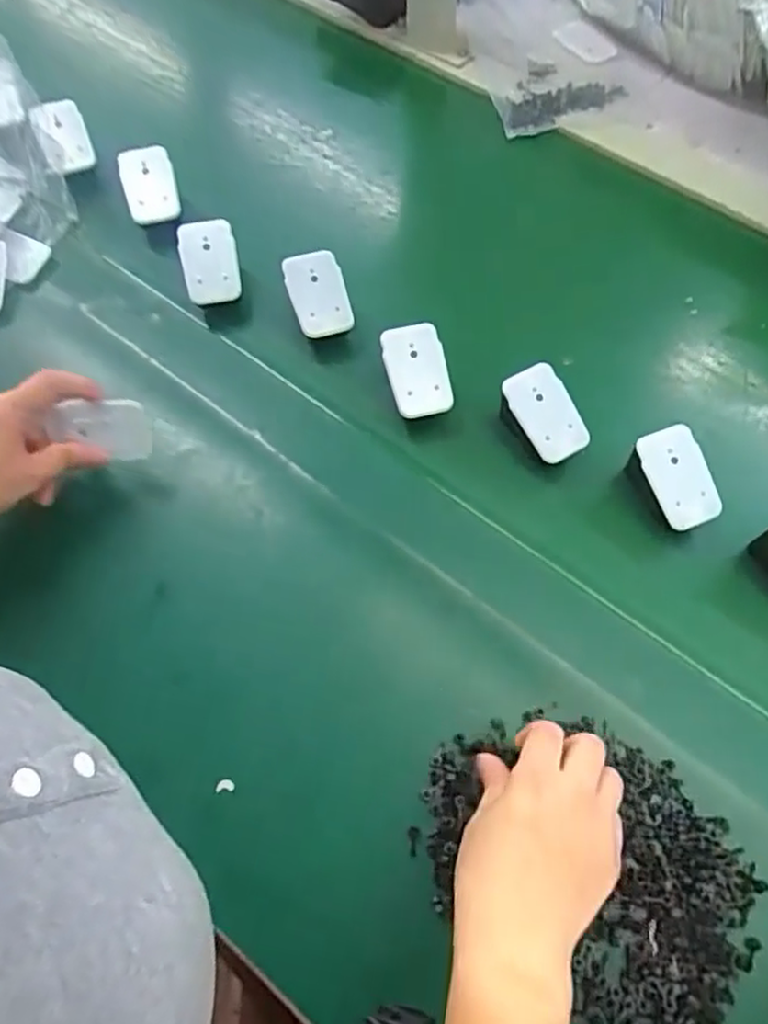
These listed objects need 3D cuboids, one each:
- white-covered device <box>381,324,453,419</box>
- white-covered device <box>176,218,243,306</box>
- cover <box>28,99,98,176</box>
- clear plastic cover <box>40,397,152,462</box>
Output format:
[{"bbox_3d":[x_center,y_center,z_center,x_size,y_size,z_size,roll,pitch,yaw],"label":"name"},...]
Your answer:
[{"bbox_3d":[0.026,-0.106,0.513,0.046,0.010,0.067,-17,95,-10],"label":"white-covered device"},{"bbox_3d":[-0.139,-0.199,0.543,0.046,0.006,0.063,-9,96,9],"label":"white-covered device"},{"bbox_3d":[-0.278,-0.326,0.591,0.040,0.012,0.058,-23,98,-21],"label":"cover"},{"bbox_3d":[-0.188,-0.054,0.452,0.066,0.041,0.004,1,28,4],"label":"clear plastic cover"}]

